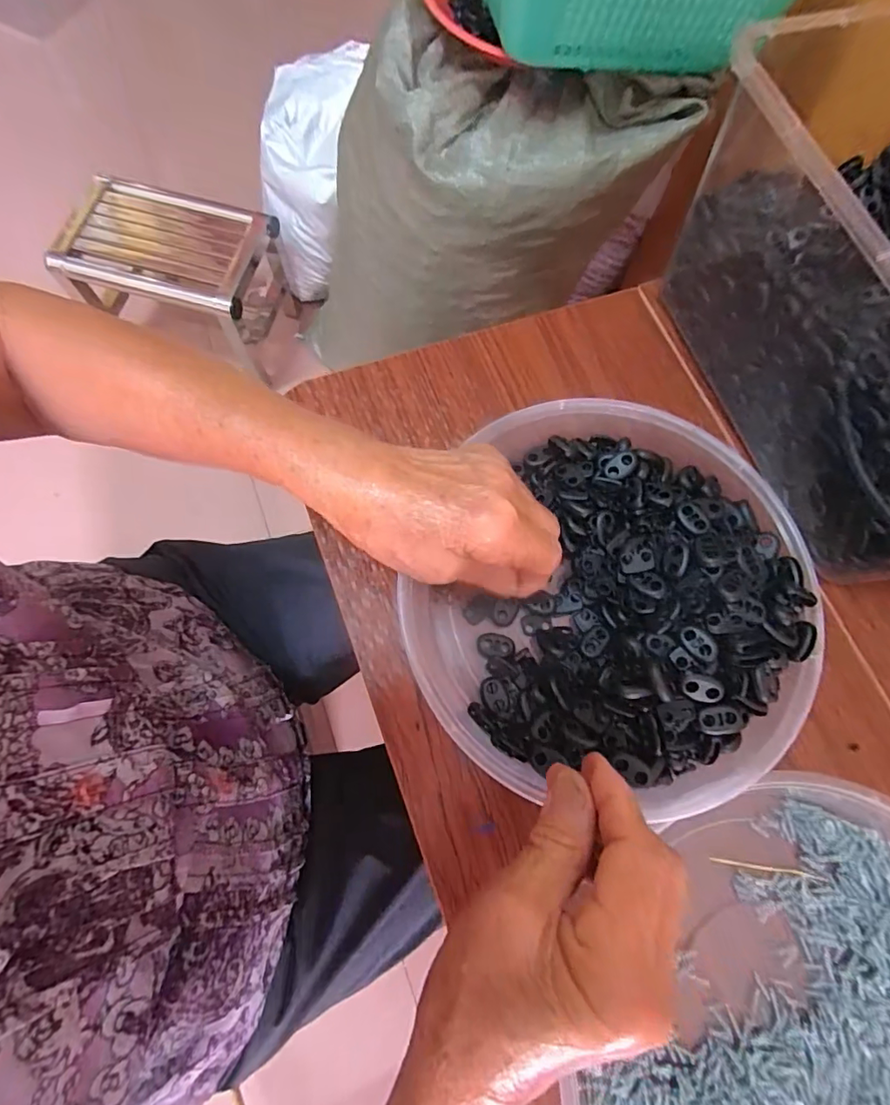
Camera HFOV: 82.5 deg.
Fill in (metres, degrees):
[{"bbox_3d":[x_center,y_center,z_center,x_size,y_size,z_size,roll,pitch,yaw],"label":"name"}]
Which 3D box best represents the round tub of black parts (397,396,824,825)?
[{"bbox_3d":[0.091,0.022,0.287,0.212,0.049,0.211,10,73,1],"label":"round tub of black parts"}]

